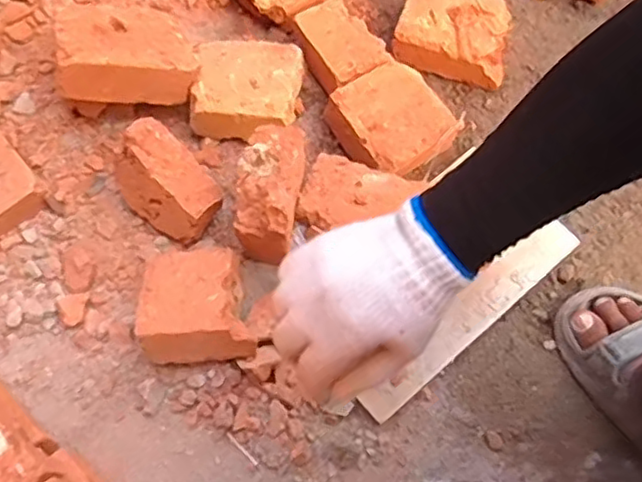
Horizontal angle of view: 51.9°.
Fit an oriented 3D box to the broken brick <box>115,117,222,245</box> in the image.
[{"bbox_3d":[-0.158,-0.057,0.667,0.123,0.068,0.064,49,56,-3],"label":"broken brick"}]

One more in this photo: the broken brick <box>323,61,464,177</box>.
[{"bbox_3d":[0.075,-0.125,0.717,0.115,0.060,0.116,-37,72,-14],"label":"broken brick"}]

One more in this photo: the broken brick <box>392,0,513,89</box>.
[{"bbox_3d":[0.156,-0.245,0.767,0.125,0.054,0.106,18,69,8],"label":"broken brick"}]

